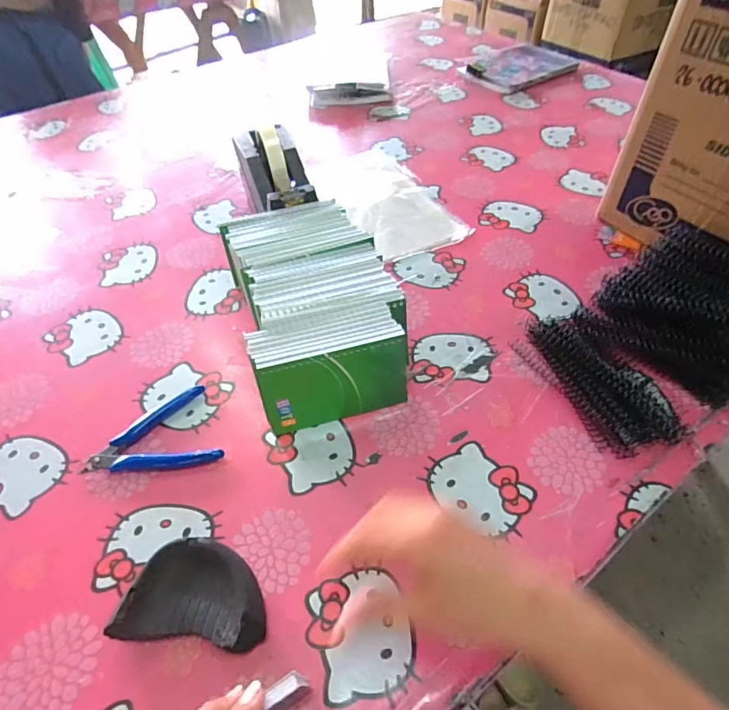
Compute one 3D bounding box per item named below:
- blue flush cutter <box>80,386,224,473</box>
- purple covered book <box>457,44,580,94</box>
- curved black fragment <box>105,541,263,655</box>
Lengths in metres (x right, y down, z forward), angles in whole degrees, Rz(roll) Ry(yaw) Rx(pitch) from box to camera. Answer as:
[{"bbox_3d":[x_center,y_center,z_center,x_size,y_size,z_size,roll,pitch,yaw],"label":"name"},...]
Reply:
[{"bbox_3d":[-0.192,0.068,0.437,0.113,0.011,0.086,-8,50,-4],"label":"blue flush cutter"},{"bbox_3d":[0.335,-0.623,1.001,0.248,0.022,0.159,-33,56,-23],"label":"purple covered book"},{"bbox_3d":[-0.118,0.172,0.339,0.098,0.030,0.067,3,50,4],"label":"curved black fragment"}]

